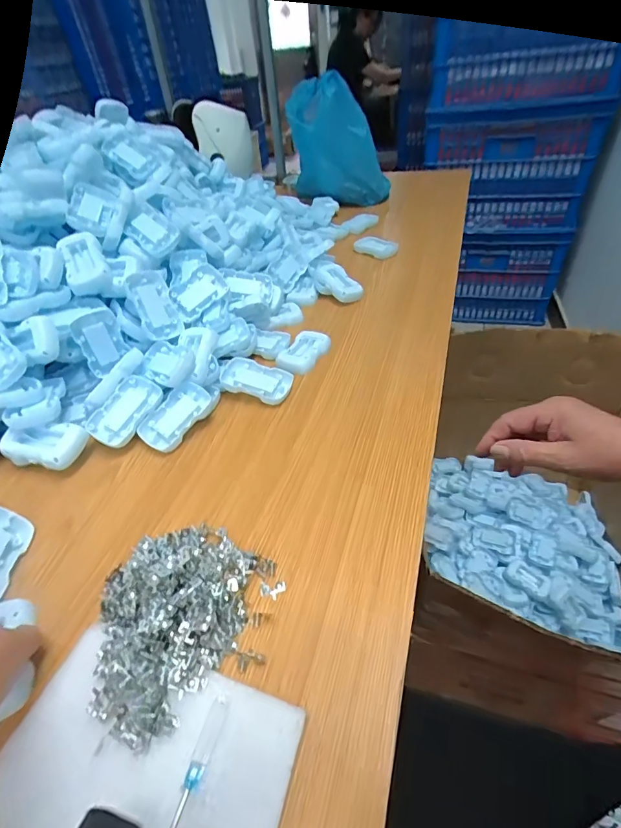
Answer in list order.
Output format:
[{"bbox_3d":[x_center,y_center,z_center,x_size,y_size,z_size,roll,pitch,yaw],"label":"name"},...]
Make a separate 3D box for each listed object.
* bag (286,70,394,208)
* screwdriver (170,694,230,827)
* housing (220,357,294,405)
[{"bbox_3d":[0.067,-0.698,1.062,0.227,0.256,0.322,-5,42,2],"label":"bag"},{"bbox_3d":[-0.075,0.229,0.245,0.012,0.007,0.113,9,44,17],"label":"screwdriver"},{"bbox_3d":[-0.076,-0.045,0.553,0.098,0.028,0.057,7,44,15],"label":"housing"}]

